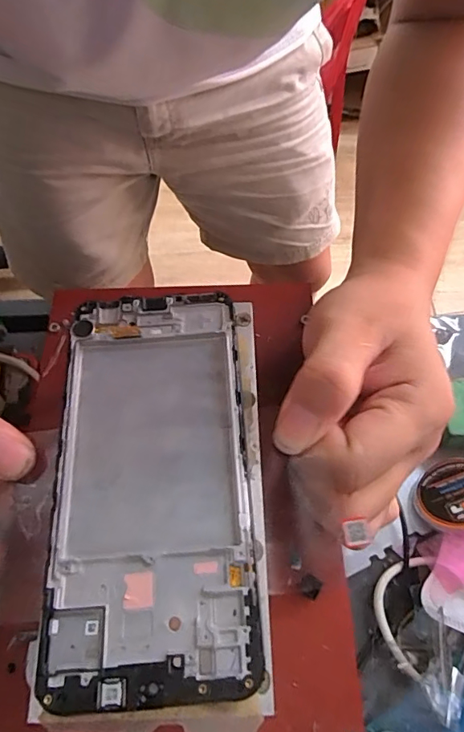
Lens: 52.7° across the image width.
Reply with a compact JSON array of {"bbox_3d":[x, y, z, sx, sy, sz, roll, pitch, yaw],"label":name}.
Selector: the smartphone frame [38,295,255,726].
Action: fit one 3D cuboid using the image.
[{"bbox_3d":[-0.030,0.039,0.183,0.072,0.006,0.153,-3,65,-1],"label":"smartphone frame"}]

